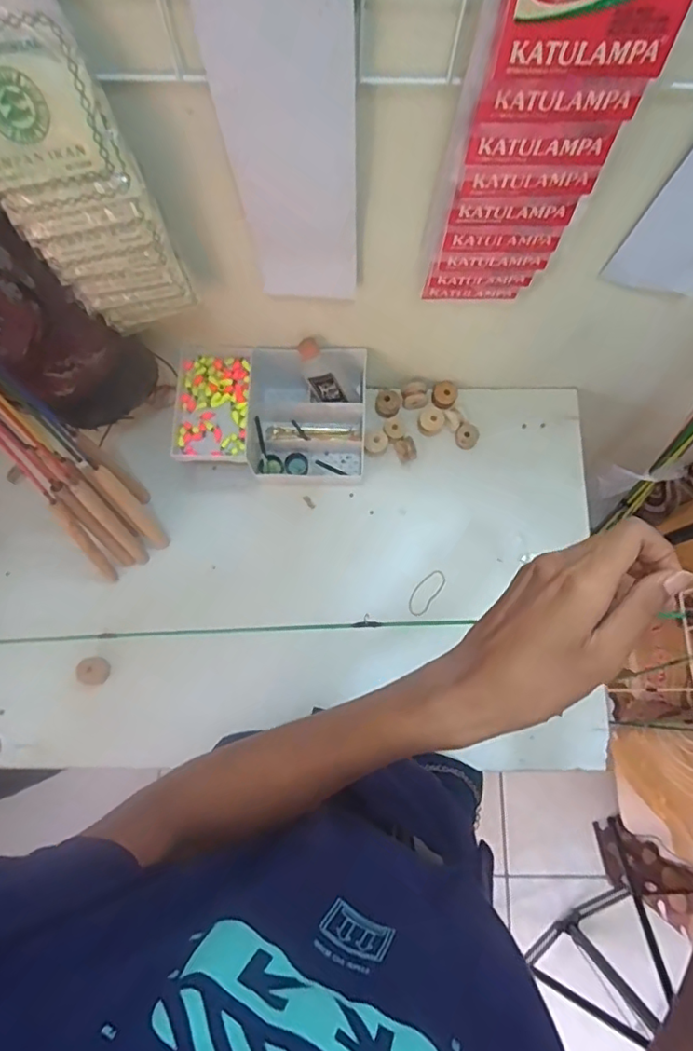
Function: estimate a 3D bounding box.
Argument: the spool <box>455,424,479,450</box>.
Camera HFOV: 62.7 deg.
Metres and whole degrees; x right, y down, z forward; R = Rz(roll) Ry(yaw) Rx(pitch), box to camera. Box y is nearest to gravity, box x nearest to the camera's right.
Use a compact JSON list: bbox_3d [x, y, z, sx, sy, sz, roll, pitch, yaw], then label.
[{"bbox_3d":[0.162,-0.120,0.765,0.030,0.013,0.033,0,76,0],"label":"spool"}]

